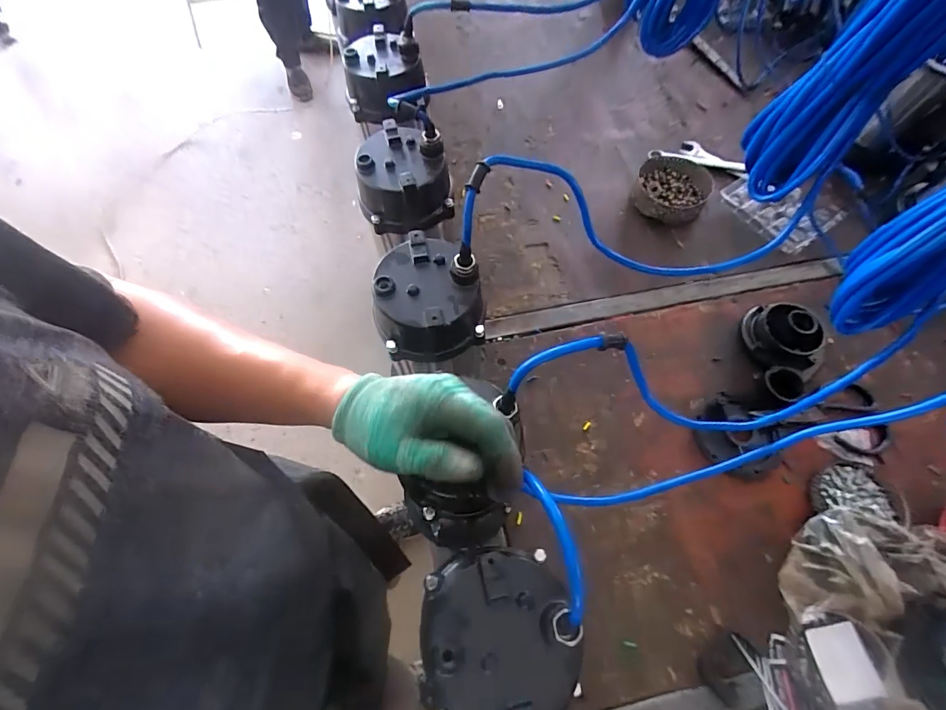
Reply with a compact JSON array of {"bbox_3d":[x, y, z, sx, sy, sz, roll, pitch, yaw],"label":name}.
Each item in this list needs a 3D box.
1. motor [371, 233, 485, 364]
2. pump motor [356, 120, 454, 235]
[{"bbox_3d":[-0.045,-0.061,0.467,0.114,0.082,0.111,-1,63,0],"label":"motor"},{"bbox_3d":[-0.084,-0.212,0.547,0.116,0.084,0.123,-11,64,-5],"label":"pump motor"}]

